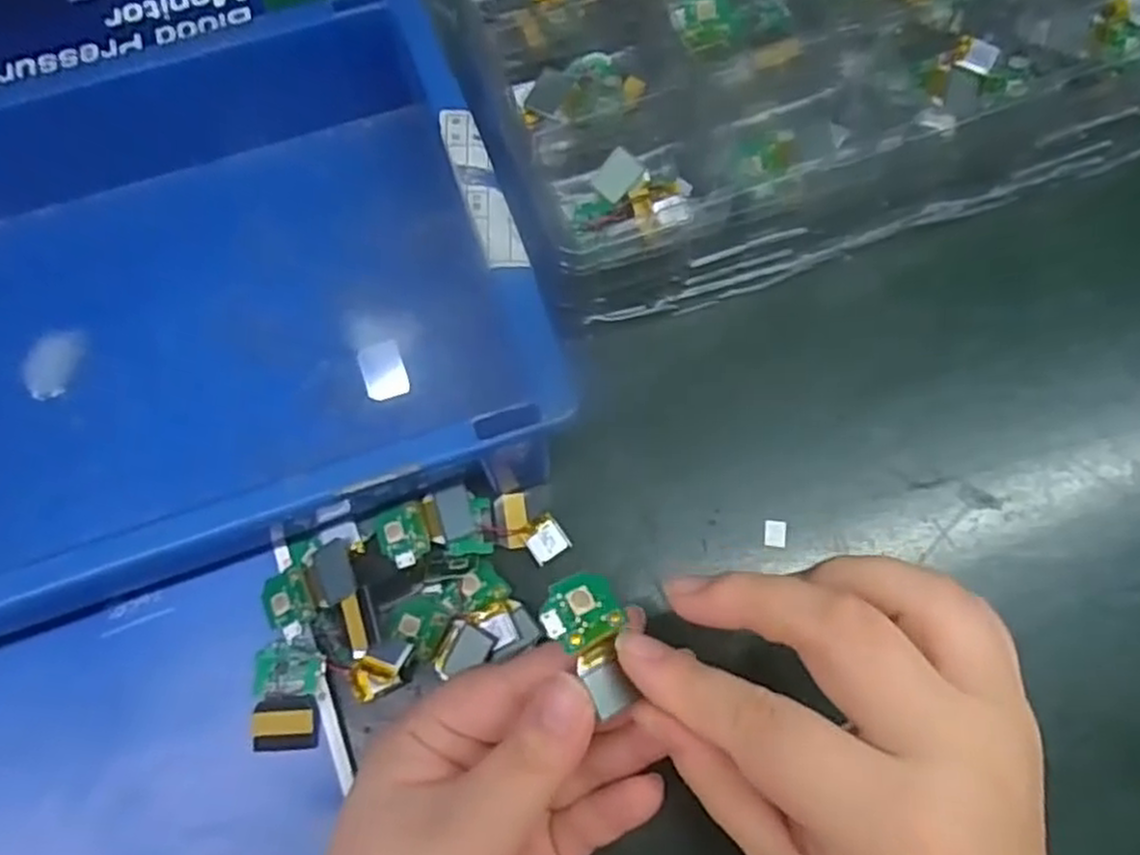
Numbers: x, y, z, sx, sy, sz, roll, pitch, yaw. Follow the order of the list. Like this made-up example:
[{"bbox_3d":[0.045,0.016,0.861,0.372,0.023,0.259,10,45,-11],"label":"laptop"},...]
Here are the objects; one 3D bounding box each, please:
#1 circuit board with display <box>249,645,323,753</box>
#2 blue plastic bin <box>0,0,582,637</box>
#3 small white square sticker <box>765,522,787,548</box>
[{"bbox_3d":[-0.103,0.099,0.281,0.024,0.010,0.036,-2,72,0],"label":"circuit board with display"},{"bbox_3d":[-0.169,-0.047,0.299,0.307,0.072,0.226,-19,73,-6],"label":"blue plastic bin"},{"bbox_3d":[0.082,0.042,0.305,0.009,0.004,0.011,9,72,4],"label":"small white square sticker"}]

